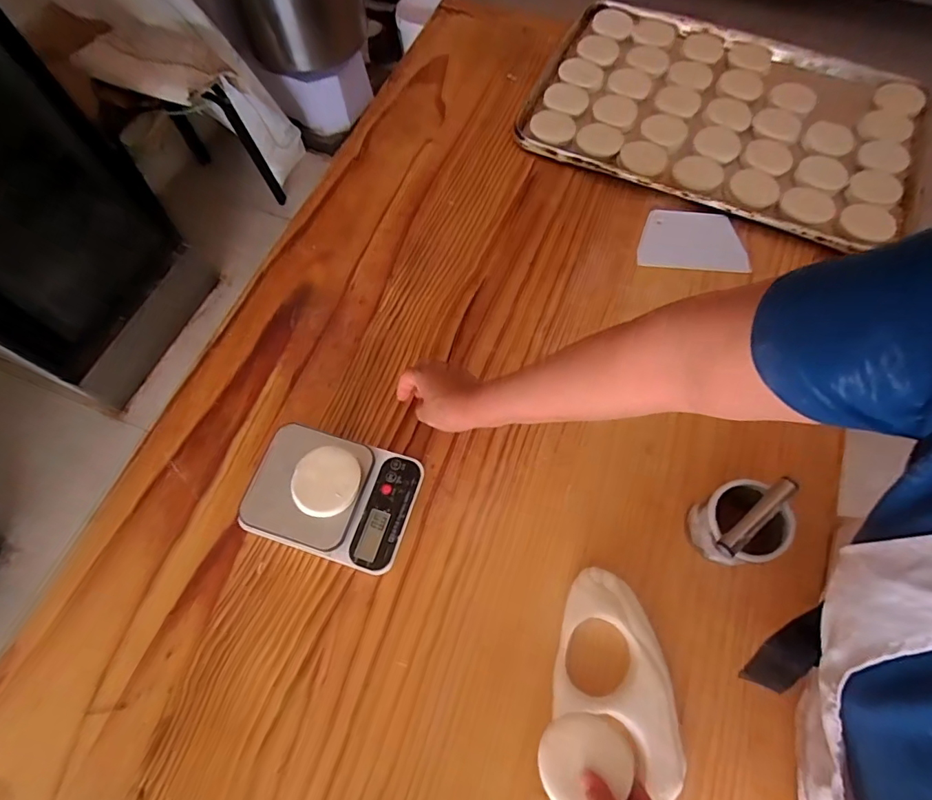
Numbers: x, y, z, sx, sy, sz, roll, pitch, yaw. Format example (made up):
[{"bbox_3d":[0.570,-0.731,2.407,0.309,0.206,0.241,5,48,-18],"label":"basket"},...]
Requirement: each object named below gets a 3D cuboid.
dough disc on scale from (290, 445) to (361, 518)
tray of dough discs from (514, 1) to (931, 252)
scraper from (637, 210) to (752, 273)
[{"bbox_3d":[-0.158,0.091,0.564,0.069,0.019,0.078,14,68,5],"label":"dough disc on scale"},{"bbox_3d":[0.440,-0.494,0.868,0.625,0.025,0.409,24,80,10],"label":"tray of dough discs"},{"bbox_3d":[0.345,-0.241,0.754,0.153,0.008,0.097,8,79,9],"label":"scraper"}]

